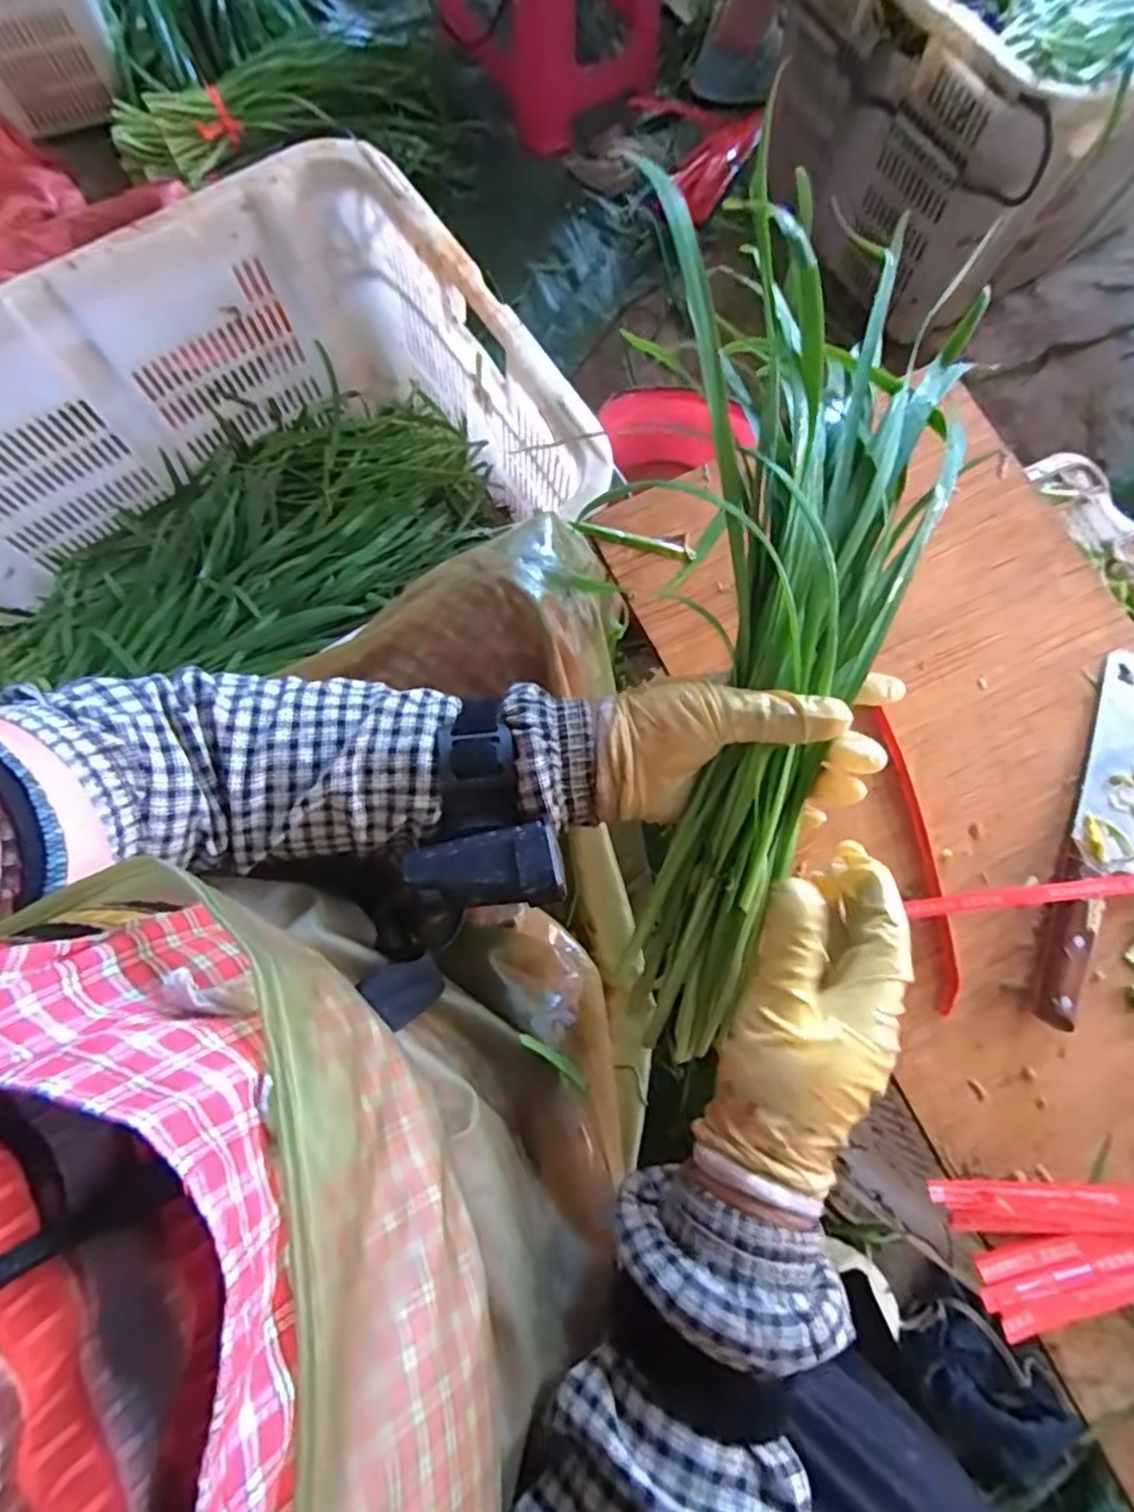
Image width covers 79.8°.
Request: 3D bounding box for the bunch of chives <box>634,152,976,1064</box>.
[{"bbox_3d":[0.102,-0.054,0.352,0.155,0.080,0.409,11,91,2],"label":"bunch of chives"}]

